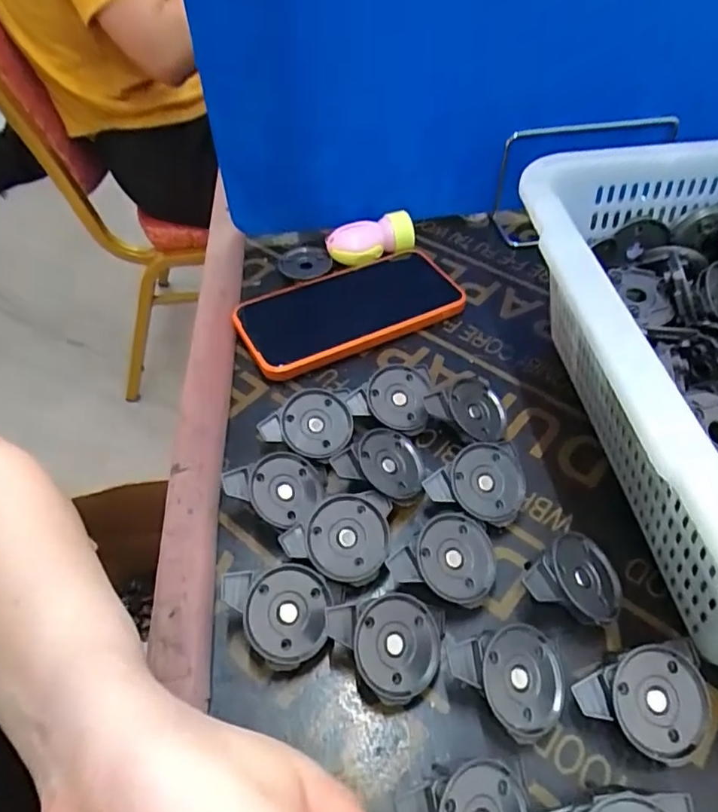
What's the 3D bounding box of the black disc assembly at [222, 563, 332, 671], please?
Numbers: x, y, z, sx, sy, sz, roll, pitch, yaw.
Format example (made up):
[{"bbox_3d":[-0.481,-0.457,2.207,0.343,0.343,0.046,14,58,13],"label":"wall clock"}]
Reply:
[{"bbox_3d":[-0.036,0.098,0.262,0.048,0.008,0.044,-3,67,-19],"label":"black disc assembly"}]

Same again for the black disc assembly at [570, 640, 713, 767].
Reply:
[{"bbox_3d":[0.121,0.122,0.237,0.054,0.010,0.045,12,72,-1],"label":"black disc assembly"}]

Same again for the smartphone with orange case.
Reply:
[{"bbox_3d":[-0.007,-0.074,0.418,0.164,0.016,0.082,-23,52,-18],"label":"smartphone with orange case"}]

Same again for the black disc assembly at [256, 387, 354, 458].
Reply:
[{"bbox_3d":[-0.031,0.014,0.340,0.054,0.023,0.039,-12,49,-9],"label":"black disc assembly"}]

